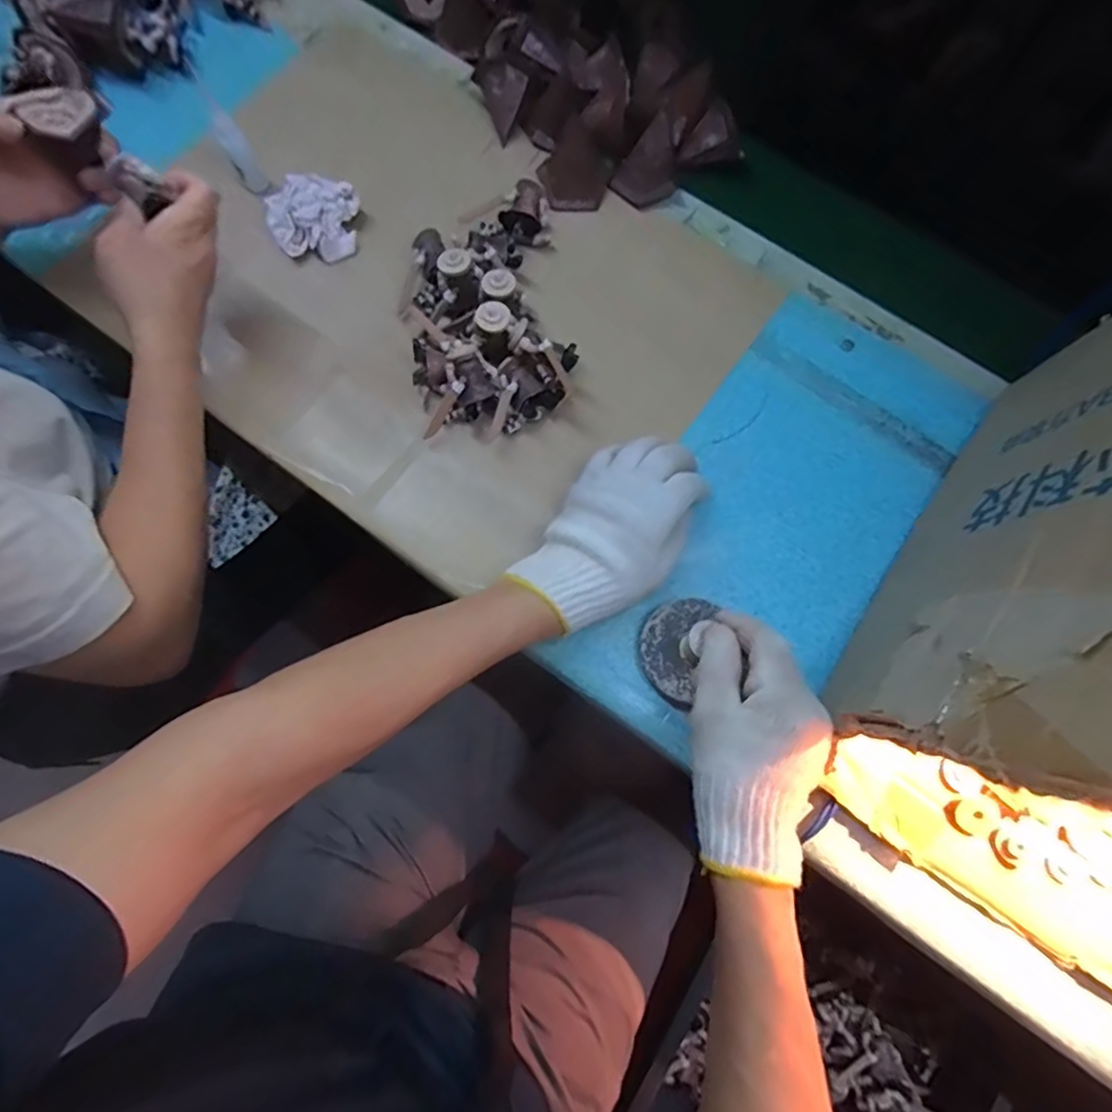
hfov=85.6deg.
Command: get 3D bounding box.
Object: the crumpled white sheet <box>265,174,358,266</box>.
[{"bbox_3d":[-0.222,-0.310,0.550,0.078,0.029,0.078,7,76,1],"label":"crumpled white sheet"}]

